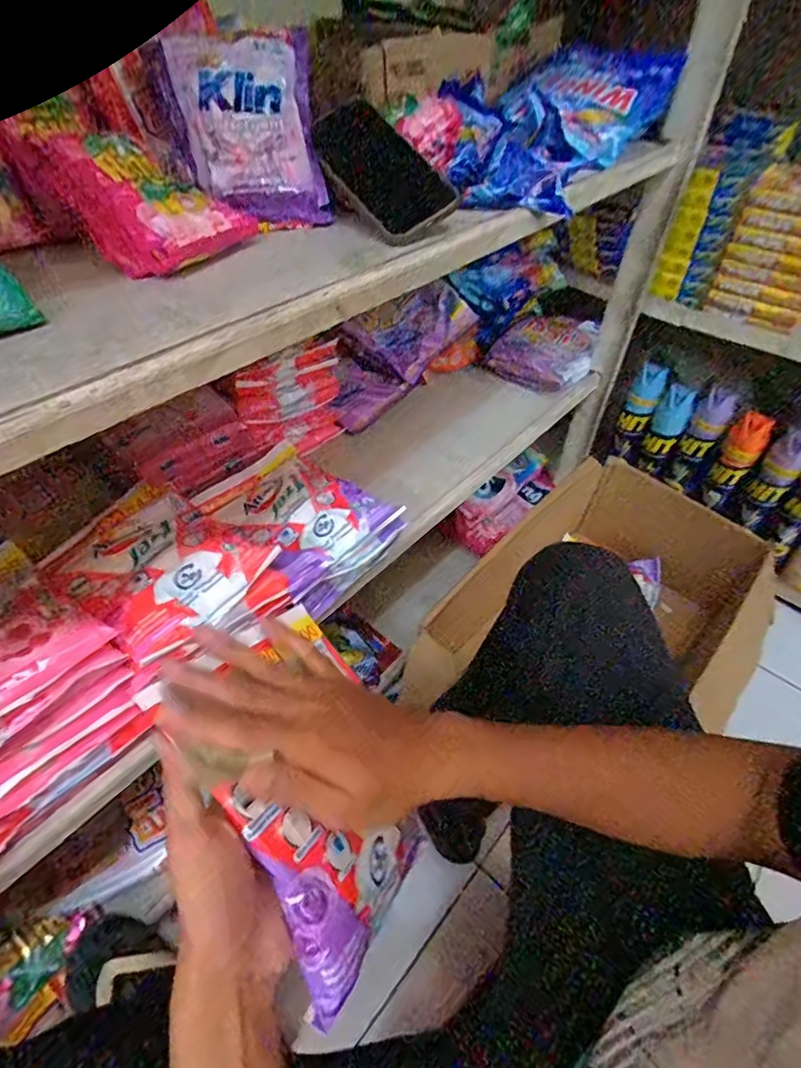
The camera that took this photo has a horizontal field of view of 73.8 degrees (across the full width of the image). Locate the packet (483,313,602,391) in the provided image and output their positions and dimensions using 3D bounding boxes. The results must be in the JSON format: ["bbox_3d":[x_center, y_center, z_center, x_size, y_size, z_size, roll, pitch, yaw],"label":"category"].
[{"bbox_3d":[0.275,-0.335,0.956,0.149,0.052,0.197,31,53,24],"label":"packet"}]

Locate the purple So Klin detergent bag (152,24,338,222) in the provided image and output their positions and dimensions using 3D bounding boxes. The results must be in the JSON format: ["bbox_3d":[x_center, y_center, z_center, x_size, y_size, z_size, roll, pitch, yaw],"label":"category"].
[{"bbox_3d":[-0.122,-0.328,0.442,0.116,0.134,0.028,-22,19,-21],"label":"purple So Klin detergent bag"}]

